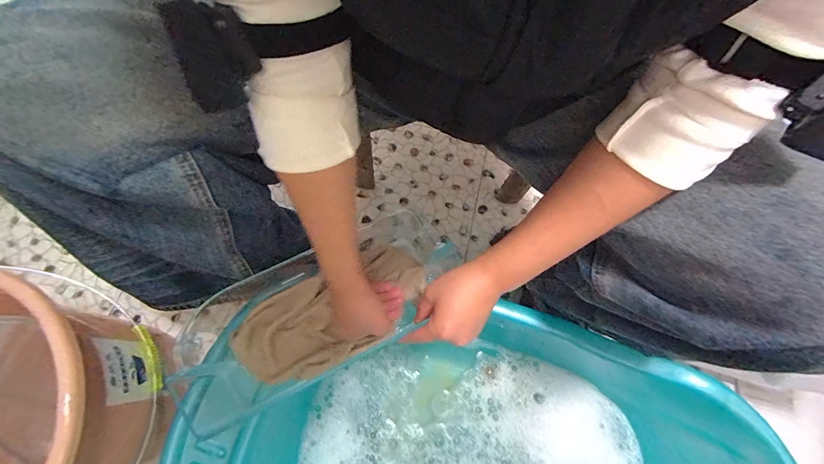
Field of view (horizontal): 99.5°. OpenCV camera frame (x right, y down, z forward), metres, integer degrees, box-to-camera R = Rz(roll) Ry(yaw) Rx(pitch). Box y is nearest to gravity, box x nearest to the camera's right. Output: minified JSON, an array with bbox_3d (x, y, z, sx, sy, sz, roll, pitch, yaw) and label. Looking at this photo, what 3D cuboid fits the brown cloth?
[{"bbox_3d":[-0.098,0.102,0.435,0.242,0.022,0.110,-29,74,-10],"label":"brown cloth"}]

